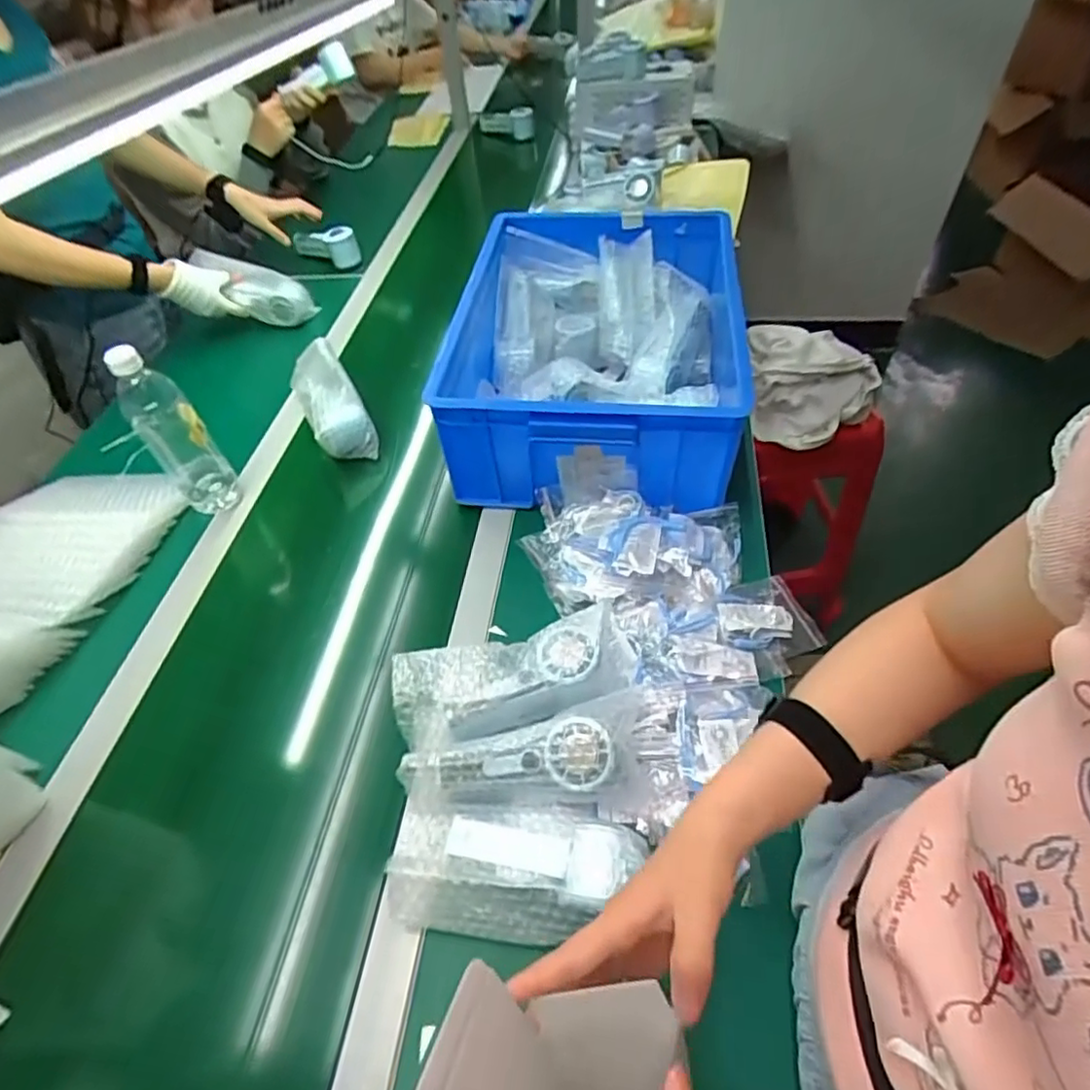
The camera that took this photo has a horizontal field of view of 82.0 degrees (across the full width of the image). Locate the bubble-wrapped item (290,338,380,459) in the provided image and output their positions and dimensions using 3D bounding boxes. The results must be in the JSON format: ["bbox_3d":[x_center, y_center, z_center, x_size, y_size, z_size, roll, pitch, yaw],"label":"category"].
[{"bbox_3d":[-0.305,-0.202,0.883,0.071,0.079,0.187,-25,53,-16],"label":"bubble-wrapped item"}]

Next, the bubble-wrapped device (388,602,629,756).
[{"bbox_3d":[-0.026,0.120,0.572,0.213,0.054,0.079,-15,51,-8],"label":"bubble-wrapped device"}]

